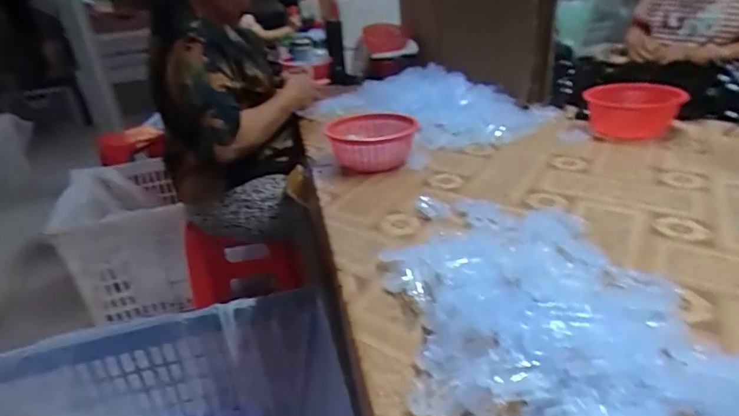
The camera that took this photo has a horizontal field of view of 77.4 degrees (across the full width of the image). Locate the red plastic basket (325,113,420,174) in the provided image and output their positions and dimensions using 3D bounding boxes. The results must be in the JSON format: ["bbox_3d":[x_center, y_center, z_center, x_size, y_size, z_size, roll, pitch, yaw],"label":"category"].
[{"bbox_3d":[0.002,-0.128,0.937,0.189,0.081,0.168,-2,27,10],"label":"red plastic basket"}]

